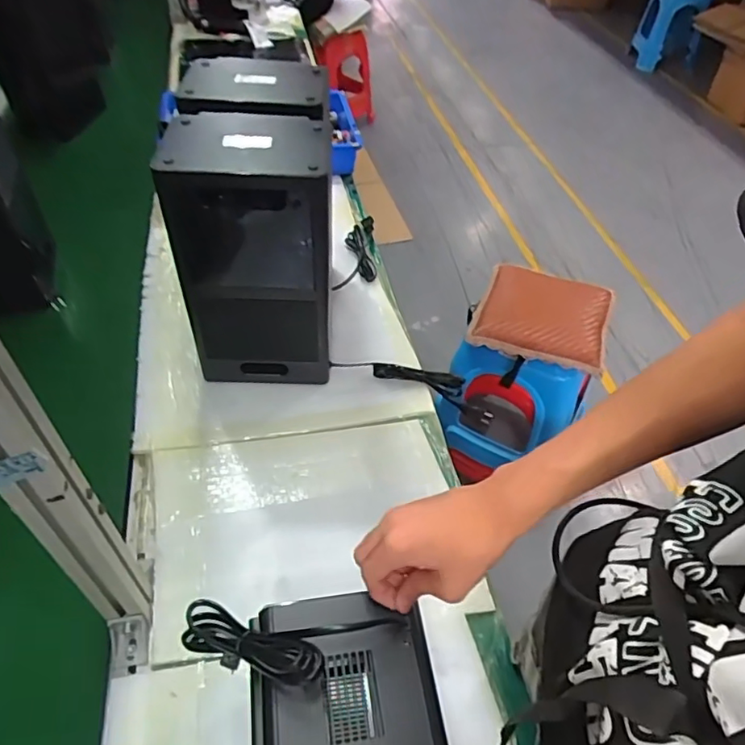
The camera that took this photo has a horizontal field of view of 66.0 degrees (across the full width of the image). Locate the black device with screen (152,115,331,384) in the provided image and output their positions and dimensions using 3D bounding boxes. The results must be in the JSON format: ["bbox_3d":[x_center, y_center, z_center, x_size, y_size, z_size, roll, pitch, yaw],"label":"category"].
[{"bbox_3d":[-0.157,-0.146,0.787,0.183,0.351,0.136,-3,47,-4],"label":"black device with screen"}]

